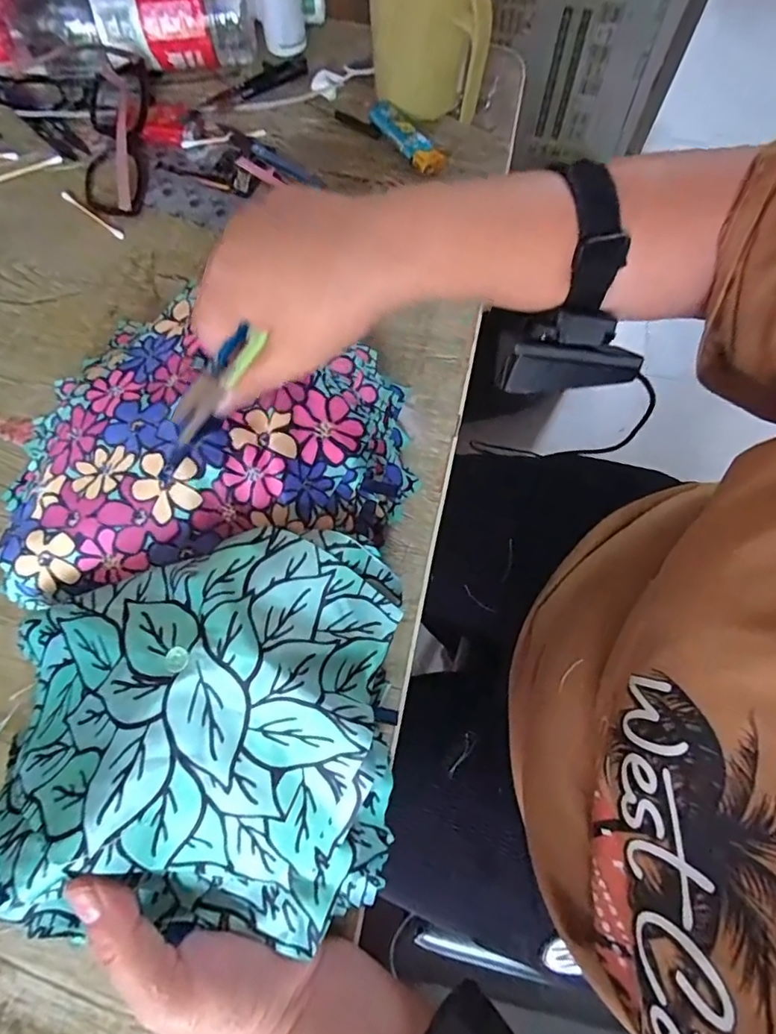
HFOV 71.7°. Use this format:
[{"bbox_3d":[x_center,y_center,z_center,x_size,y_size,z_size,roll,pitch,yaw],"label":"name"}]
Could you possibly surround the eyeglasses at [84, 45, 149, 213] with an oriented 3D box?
[{"bbox_3d":[-0.219,-0.309,0.427,0.047,0.034,0.153,-3,71,-2],"label":"eyeglasses"}]

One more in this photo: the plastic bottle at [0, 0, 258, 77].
[{"bbox_3d":[-0.224,-0.403,0.443,0.222,0.061,0.073,-8,71,-4],"label":"plastic bottle"}]

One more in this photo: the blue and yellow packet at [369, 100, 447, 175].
[{"bbox_3d":[0.015,-0.316,0.446,0.026,0.012,0.084,-36,75,-13],"label":"blue and yellow packet"}]

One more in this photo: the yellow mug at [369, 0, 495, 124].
[{"bbox_3d":[0.030,-0.383,0.420,0.088,0.105,0.086,0,71,0],"label":"yellow mug"}]

